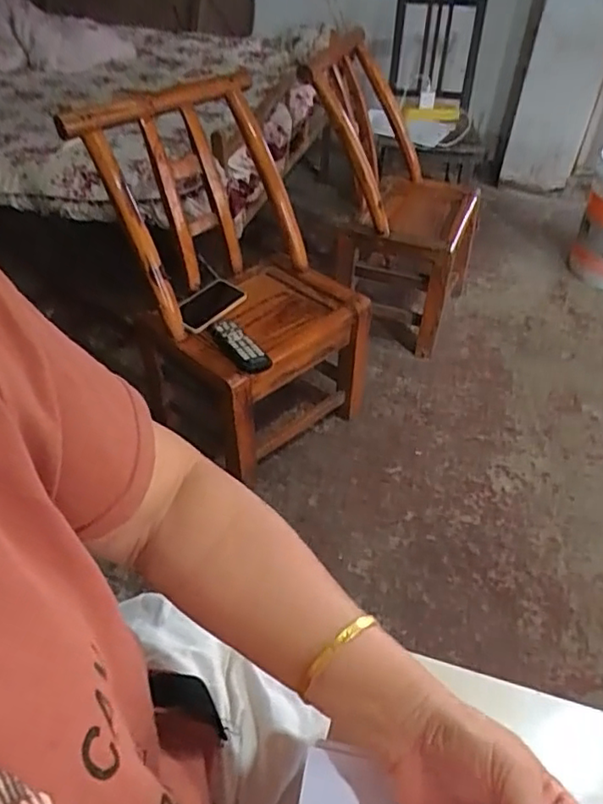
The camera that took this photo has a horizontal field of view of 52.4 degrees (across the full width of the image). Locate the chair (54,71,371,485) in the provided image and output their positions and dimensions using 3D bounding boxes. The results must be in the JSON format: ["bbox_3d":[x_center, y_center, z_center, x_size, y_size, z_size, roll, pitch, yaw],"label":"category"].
[{"bbox_3d":[-0.134,-0.215,1.289,0.400,0.731,0.391,35,53,30],"label":"chair"}]

